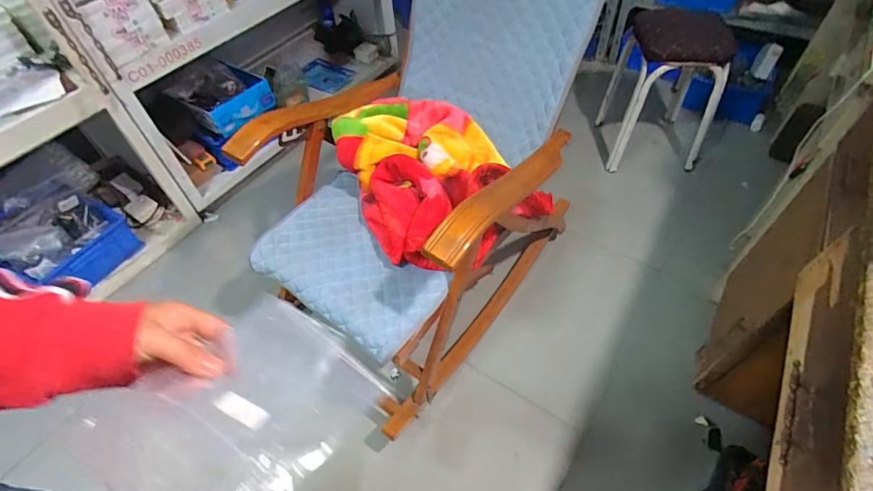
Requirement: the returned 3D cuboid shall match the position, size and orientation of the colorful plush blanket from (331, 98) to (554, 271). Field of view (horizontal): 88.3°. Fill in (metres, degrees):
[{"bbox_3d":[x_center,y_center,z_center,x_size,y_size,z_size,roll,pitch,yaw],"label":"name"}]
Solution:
[{"bbox_3d":[-0.004,-0.173,1.092,0.383,0.175,0.478,-23,54,-13],"label":"colorful plush blanket"}]

